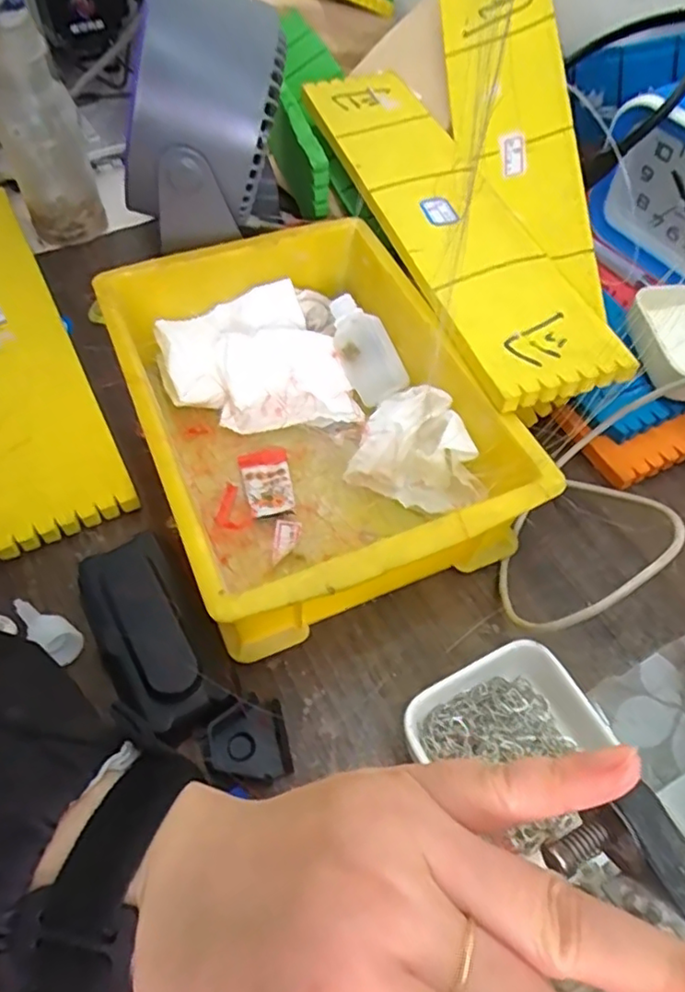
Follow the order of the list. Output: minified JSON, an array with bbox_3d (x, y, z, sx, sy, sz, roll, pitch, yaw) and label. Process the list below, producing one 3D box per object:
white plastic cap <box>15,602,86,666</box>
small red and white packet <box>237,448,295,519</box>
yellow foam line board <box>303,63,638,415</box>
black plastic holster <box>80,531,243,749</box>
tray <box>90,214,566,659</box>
[{"bbox_3d":[-0.152,0.066,0.311,0.048,0.017,0.017,28,60,15],"label":"white plastic cap"},{"bbox_3d":[-0.045,-0.008,0.368,0.028,0.005,0.049,-10,58,-9],"label":"small red and white packet"},{"bbox_3d":[0.064,-0.197,0.410,0.087,0.014,0.354,-14,58,-11],"label":"yellow foam line board"},{"bbox_3d":[-0.094,0.067,0.306,0.050,0.028,0.108,-30,63,-20],"label":"black plastic holster"},{"bbox_3d":[-0.021,-0.049,0.362,0.180,0.076,0.248,-21,60,-15],"label":"tray"}]

